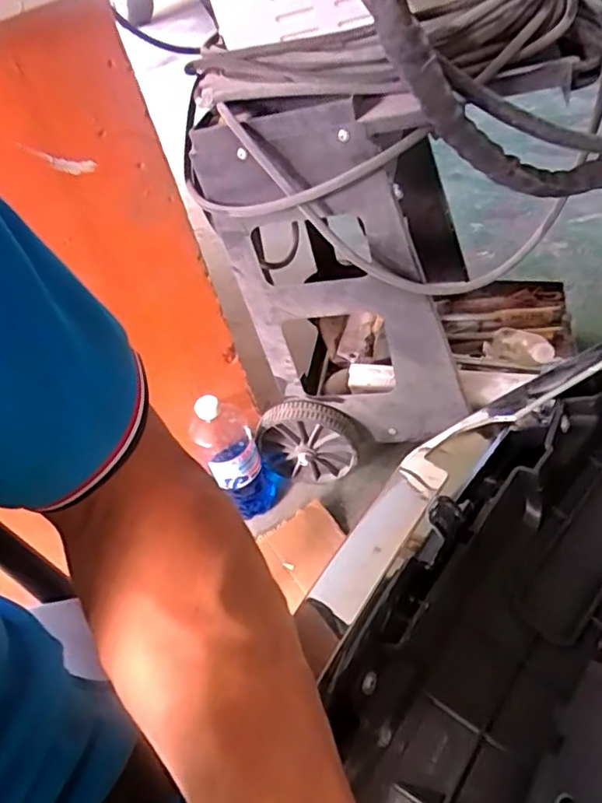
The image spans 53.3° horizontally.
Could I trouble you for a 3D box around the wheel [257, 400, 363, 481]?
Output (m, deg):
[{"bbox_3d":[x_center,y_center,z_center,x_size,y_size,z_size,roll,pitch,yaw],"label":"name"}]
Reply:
[{"bbox_3d":[0.013,0.078,1.099,0.181,0.181,0.062,0,55,5],"label":"wheel"}]

